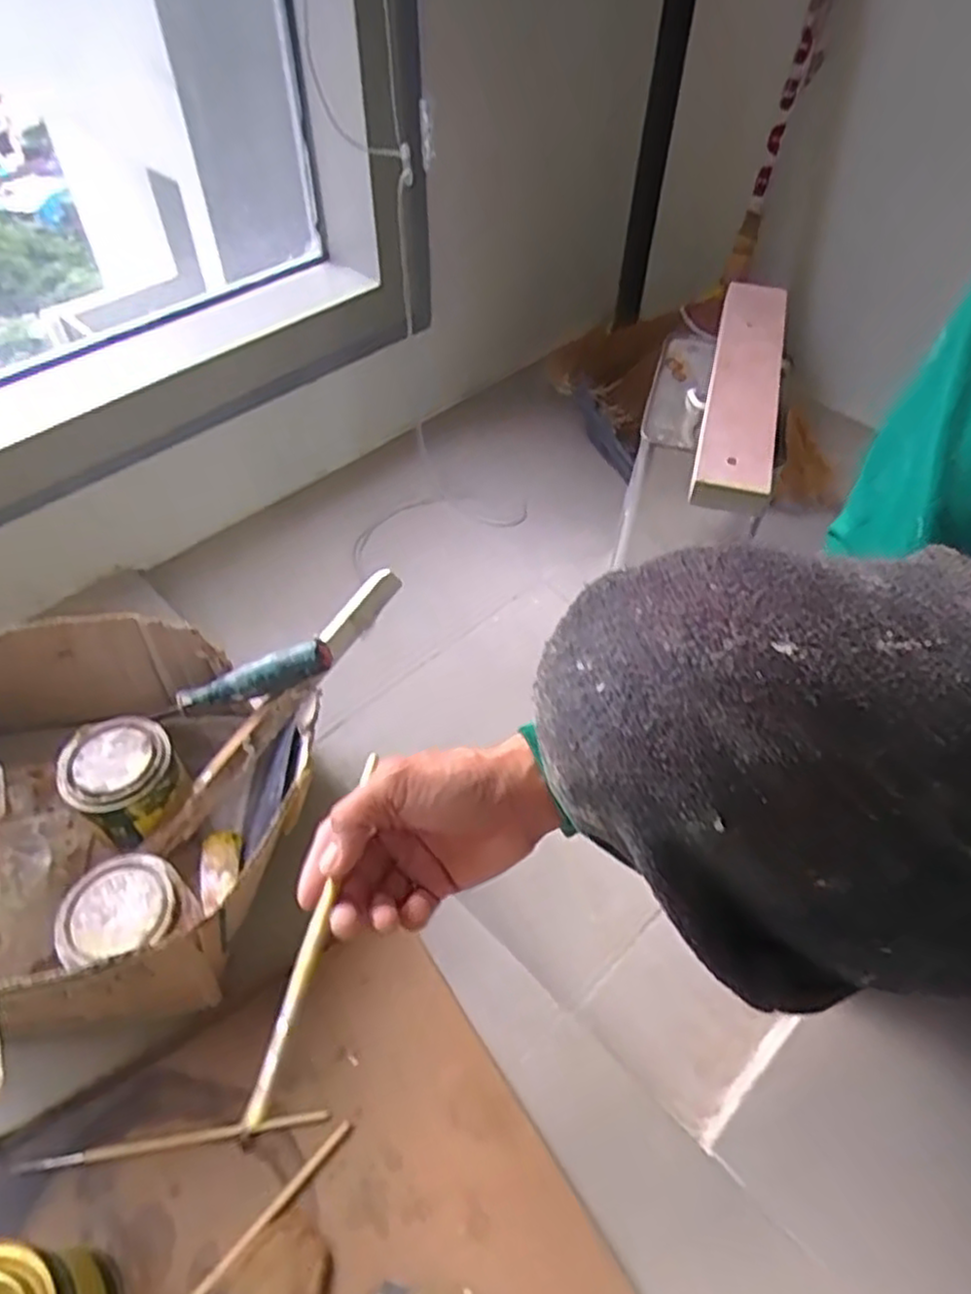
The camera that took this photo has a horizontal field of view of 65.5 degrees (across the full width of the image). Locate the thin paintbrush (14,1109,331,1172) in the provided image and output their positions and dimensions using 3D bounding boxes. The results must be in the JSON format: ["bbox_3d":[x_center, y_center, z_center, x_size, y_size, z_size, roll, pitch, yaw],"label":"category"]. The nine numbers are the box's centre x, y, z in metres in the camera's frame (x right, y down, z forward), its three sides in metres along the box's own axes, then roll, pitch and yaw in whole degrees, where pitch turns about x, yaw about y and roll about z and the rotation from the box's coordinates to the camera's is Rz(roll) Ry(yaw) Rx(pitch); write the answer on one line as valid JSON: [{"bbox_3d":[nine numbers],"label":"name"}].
[{"bbox_3d":[-0.180,0.287,0.439,0.173,0.004,0.007,-7,51,-6],"label":"thin paintbrush"}]

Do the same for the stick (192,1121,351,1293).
[{"bbox_3d":[-0.138,0.329,0.402,0.007,0.005,0.171,35,58,25],"label":"stick"}]

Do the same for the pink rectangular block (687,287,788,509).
[{"bbox_3d":[0.193,-0.197,0.561,0.049,0.025,0.270,13,51,10],"label":"pink rectangular block"}]

